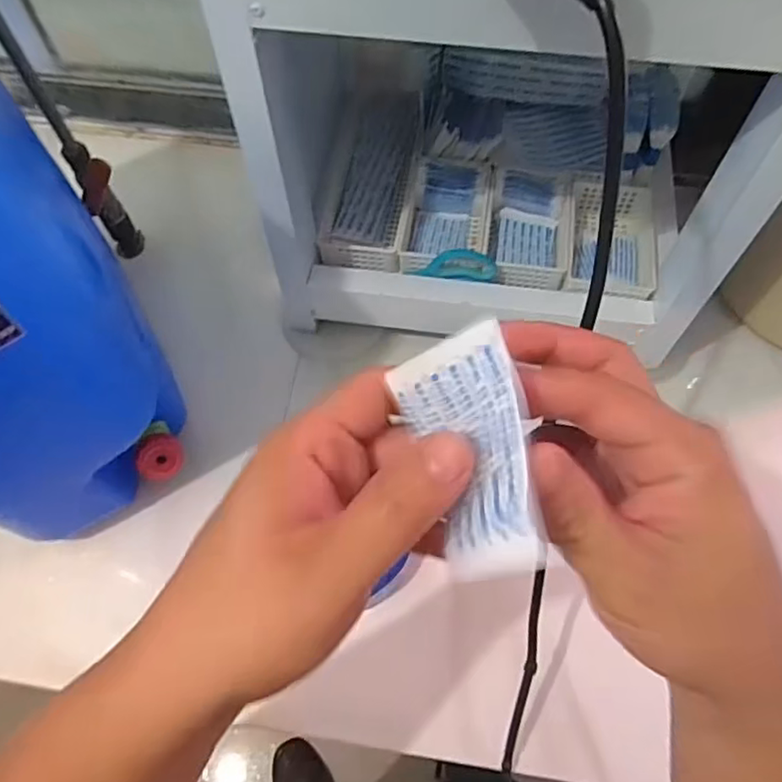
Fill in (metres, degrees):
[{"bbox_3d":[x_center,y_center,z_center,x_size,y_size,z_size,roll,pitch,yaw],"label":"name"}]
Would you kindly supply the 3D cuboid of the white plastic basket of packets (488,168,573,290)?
[{"bbox_3d":[0.129,-0.156,0.572,0.071,0.032,0.121,7,63,4],"label":"white plastic basket of packets"}]

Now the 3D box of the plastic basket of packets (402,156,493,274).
[{"bbox_3d":[0.053,-0.164,0.583,0.082,0.040,0.121,6,63,3],"label":"plastic basket of packets"}]

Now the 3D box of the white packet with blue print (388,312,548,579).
[{"bbox_3d":[0.026,0.020,0.200,0.012,0.050,0.079,6,56,-37],"label":"white packet with blue print"}]

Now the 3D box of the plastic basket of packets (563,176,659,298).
[{"bbox_3d":[0.205,-0.142,0.568,0.080,0.037,0.124,10,64,5],"label":"plastic basket of packets"}]

